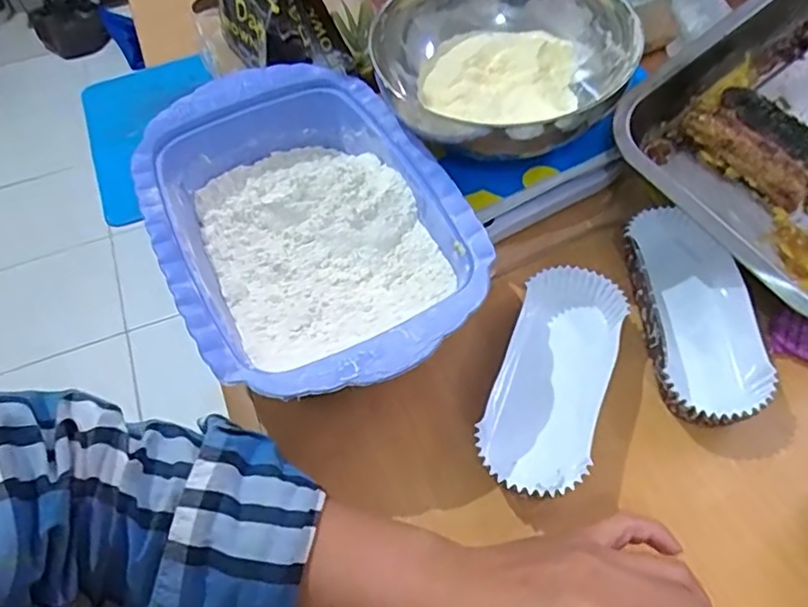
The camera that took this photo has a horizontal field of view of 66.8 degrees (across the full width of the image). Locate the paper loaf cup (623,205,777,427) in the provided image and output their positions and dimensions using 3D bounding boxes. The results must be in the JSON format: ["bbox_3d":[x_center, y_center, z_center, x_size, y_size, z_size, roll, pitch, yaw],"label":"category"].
[{"bbox_3d":[0.179,0.006,0.382,0.067,0.031,0.147,-2,54,3],"label":"paper loaf cup"}]

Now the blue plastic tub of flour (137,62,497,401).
[{"bbox_3d":[-0.062,-0.050,0.399,0.174,0.056,0.263,-23,56,-12],"label":"blue plastic tub of flour"}]

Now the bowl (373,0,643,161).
[{"bbox_3d":[0.069,-0.167,0.410,0.158,0.063,0.163,-2,54,3],"label":"bowl"}]

